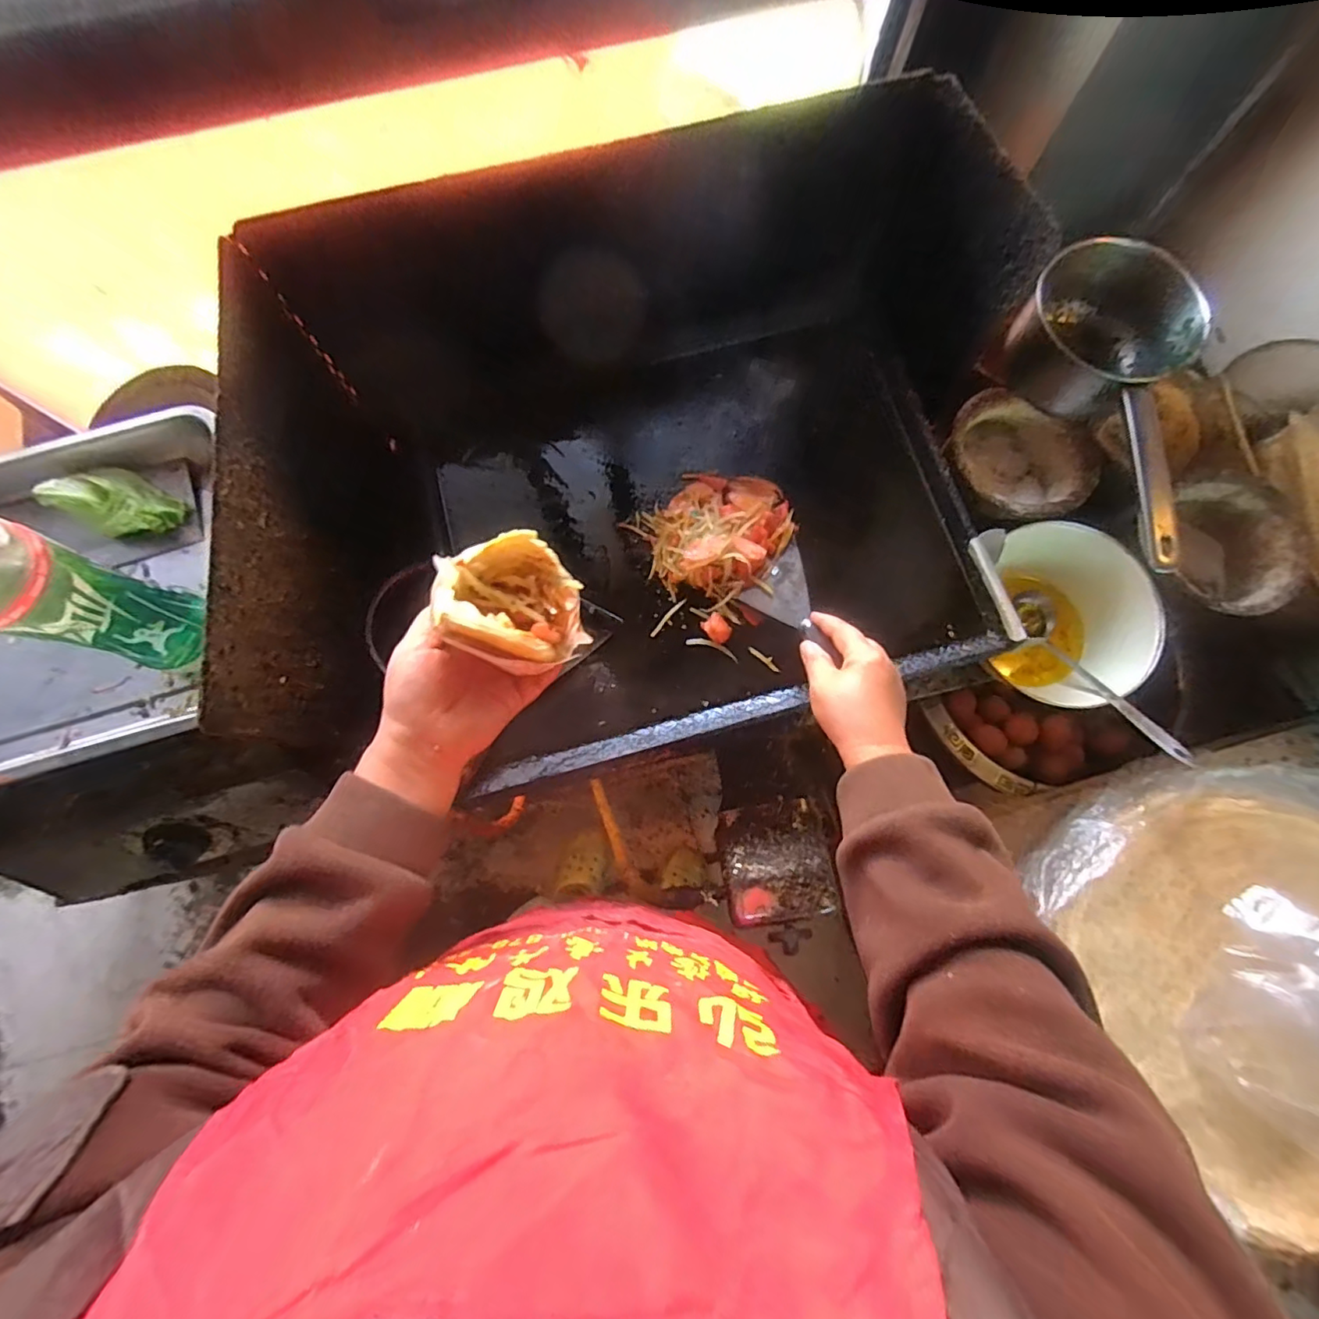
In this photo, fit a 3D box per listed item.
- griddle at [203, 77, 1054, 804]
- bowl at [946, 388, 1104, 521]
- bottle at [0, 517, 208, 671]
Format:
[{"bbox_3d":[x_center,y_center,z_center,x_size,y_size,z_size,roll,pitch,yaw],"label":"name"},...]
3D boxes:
[{"bbox_3d":[-0.027,-0.178,0.565,0.622,0.280,0.519,-11,78,-3],"label":"griddle"},{"bbox_3d":[0.394,-0.213,0.655,0.155,0.088,0.147,0,78,0],"label":"bowl"},{"bbox_3d":[-0.406,-0.042,0.394,0.055,0.222,0.064,20,79,4],"label":"bottle"}]

